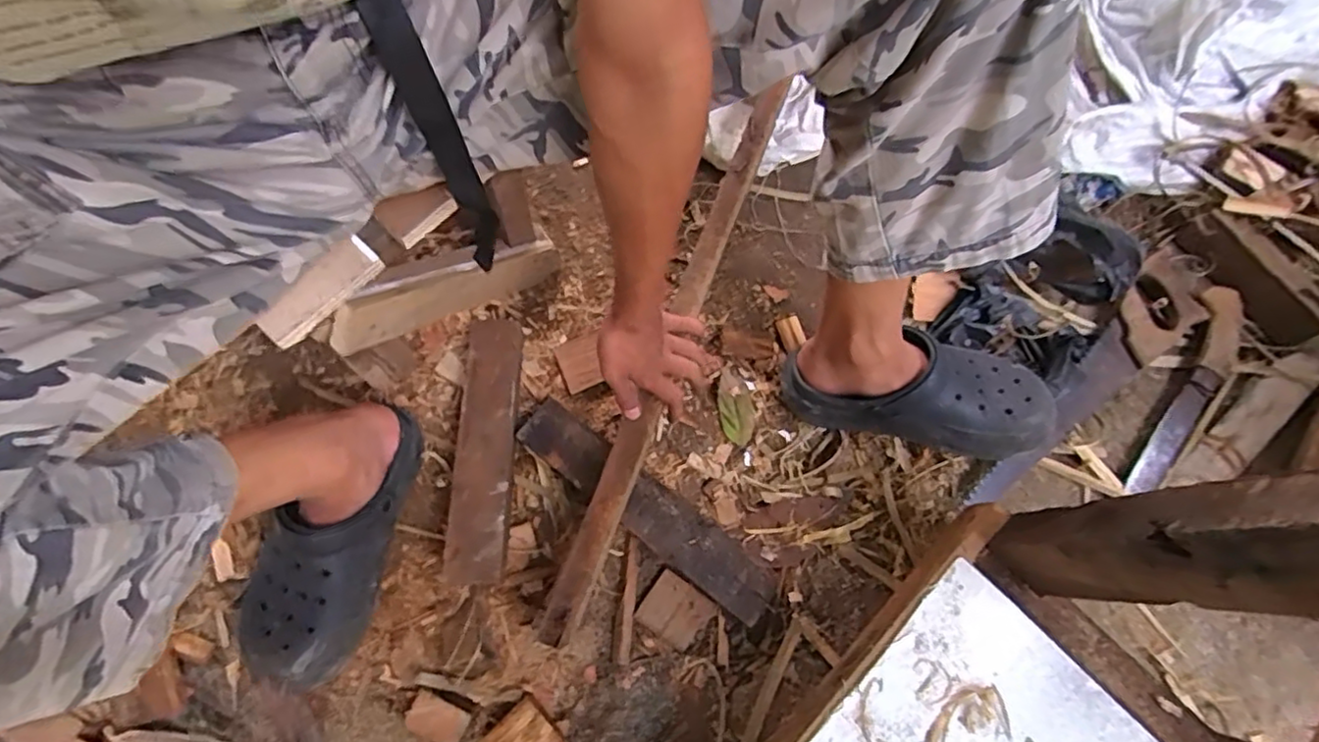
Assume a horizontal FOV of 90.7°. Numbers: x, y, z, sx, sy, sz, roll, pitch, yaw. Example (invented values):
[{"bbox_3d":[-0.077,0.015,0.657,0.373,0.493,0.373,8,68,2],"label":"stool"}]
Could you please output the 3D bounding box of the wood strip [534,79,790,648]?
[{"bbox_3d":[0.017,-0.044,0.694,0.035,0.022,0.659,20,73,7],"label":"wood strip"}]

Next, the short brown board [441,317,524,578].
[{"bbox_3d":[-0.186,0.076,0.690,0.058,0.021,0.279,1,69,-5],"label":"short brown board"}]

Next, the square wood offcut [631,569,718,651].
[{"bbox_3d":[0.016,0.255,0.690,0.068,0.017,0.060,32,68,12],"label":"square wood offcut"}]

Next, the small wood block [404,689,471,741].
[{"bbox_3d":[-0.216,0.339,0.631,0.057,0.017,0.039,26,67,10],"label":"small wood block"}]

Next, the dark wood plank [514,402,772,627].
[{"bbox_3d":[-0.015,0.143,0.689,0.311,0.016,0.061,38,73,8],"label":"dark wood plank"}]

